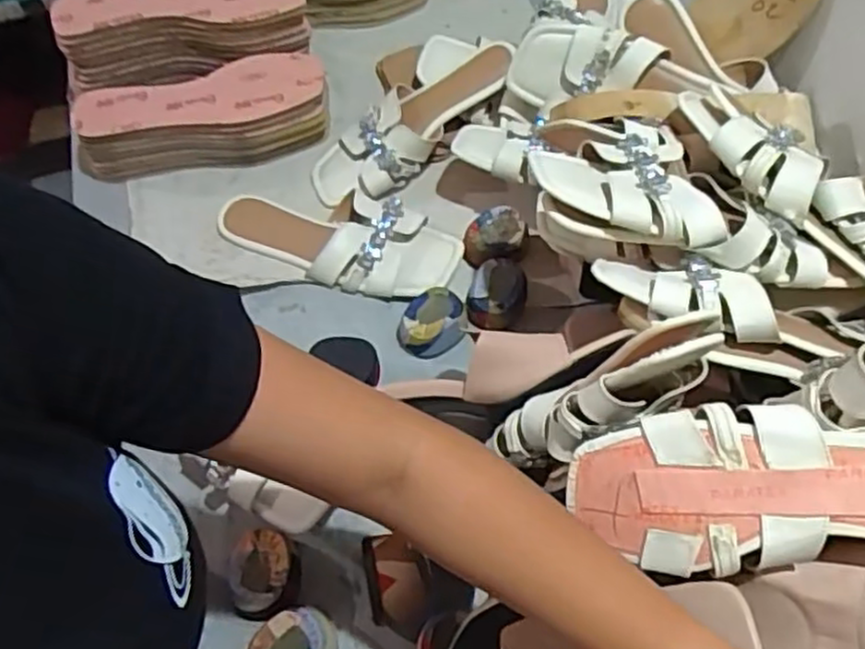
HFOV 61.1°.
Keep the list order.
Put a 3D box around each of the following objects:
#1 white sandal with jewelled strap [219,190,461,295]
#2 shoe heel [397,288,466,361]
[{"bbox_3d":[-0.094,-0.085,0.703,0.236,0.045,0.088,12,60,7],"label":"white sandal with jewelled strap"},{"bbox_3d":[-0.003,-0.003,0.671,0.061,0.040,0.054,-9,60,-5],"label":"shoe heel"}]

